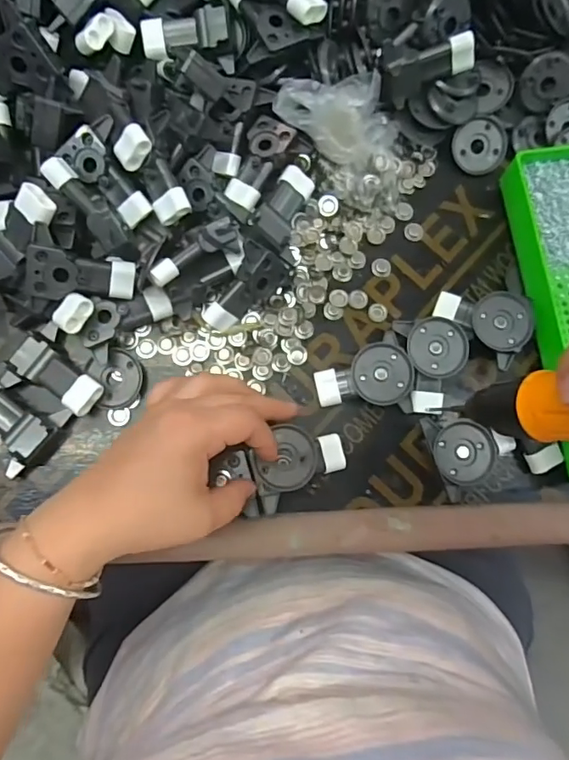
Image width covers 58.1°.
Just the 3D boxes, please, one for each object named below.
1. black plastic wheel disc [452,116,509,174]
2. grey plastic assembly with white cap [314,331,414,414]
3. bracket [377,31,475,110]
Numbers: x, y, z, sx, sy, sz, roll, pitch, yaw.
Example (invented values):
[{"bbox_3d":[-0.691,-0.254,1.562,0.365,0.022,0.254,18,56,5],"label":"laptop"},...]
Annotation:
[{"bbox_3d":[0.152,-0.182,0.400,0.041,0.004,0.040,0,106,0],"label":"black plastic wheel disc"},{"bbox_3d":[0.055,-0.003,0.365,0.064,0.028,0.053,-5,83,-4],"label":"grey plastic assembly with white cap"},{"bbox_3d":[0.102,-0.224,0.369,0.066,0.038,0.017,-12,53,2],"label":"bracket"}]

